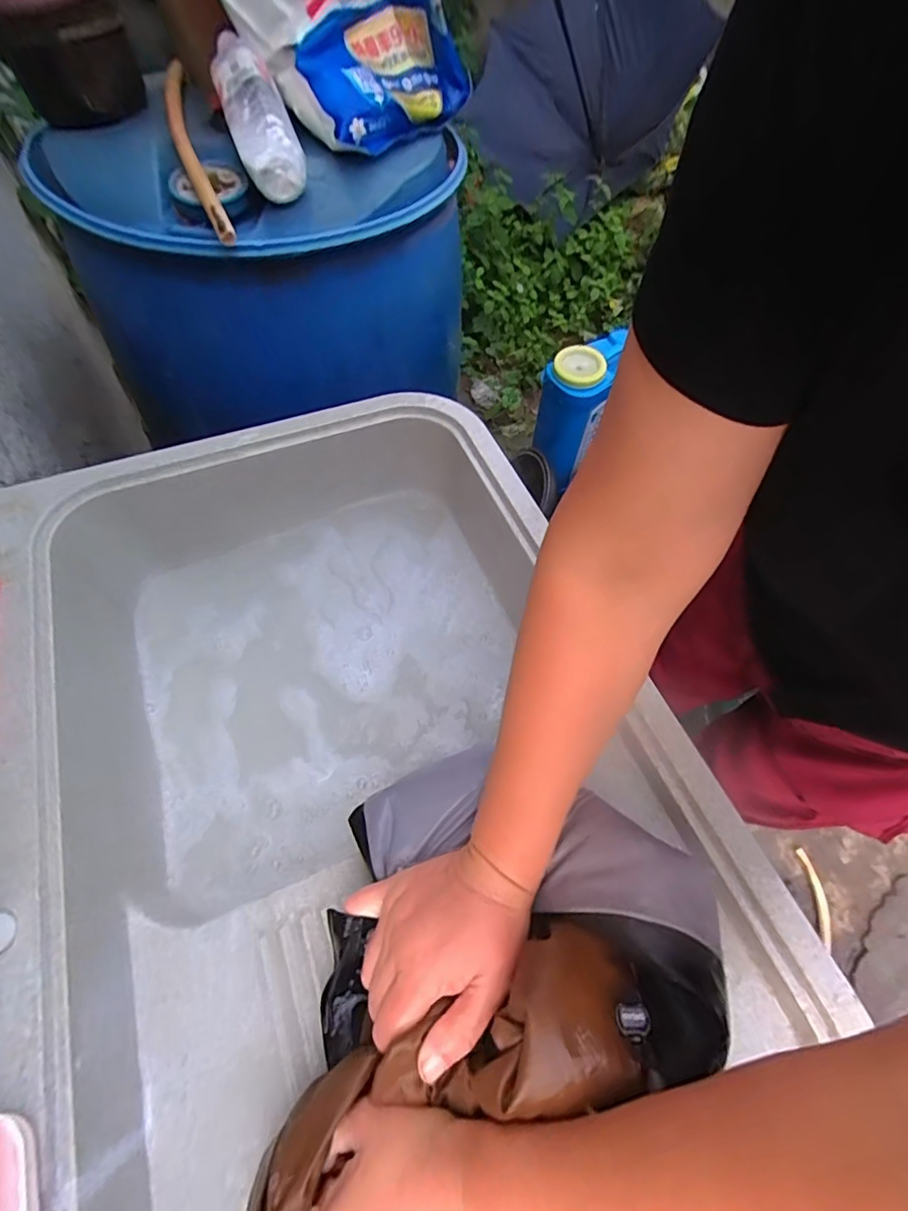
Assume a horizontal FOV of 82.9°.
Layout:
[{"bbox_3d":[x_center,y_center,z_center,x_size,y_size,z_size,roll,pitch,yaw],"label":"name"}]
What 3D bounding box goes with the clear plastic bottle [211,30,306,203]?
[{"bbox_3d":[-0.216,-0.538,0.567,0.069,0.053,0.164,-21,81,-11],"label":"clear plastic bottle"}]

